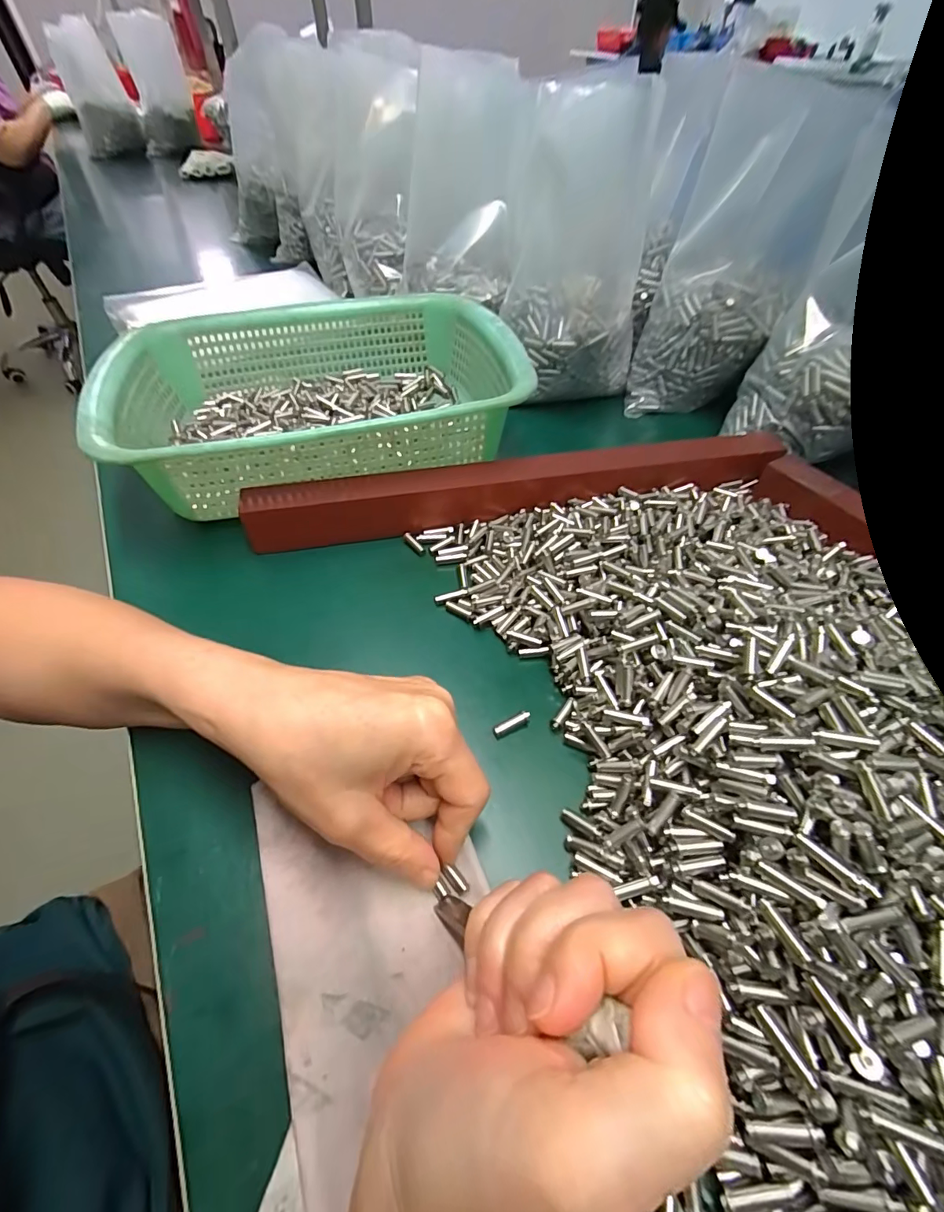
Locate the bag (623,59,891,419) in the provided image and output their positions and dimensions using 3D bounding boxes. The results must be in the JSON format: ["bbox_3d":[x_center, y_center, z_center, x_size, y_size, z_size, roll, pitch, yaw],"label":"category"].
[{"bbox_3d":[0.218,-0.282,0.396,0.111,0.217,0.093,21,55,15],"label":"bag"}]

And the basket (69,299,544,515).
[{"bbox_3d":[-0.116,-0.170,0.380,0.287,0.077,0.224,-11,53,-9],"label":"basket"}]

